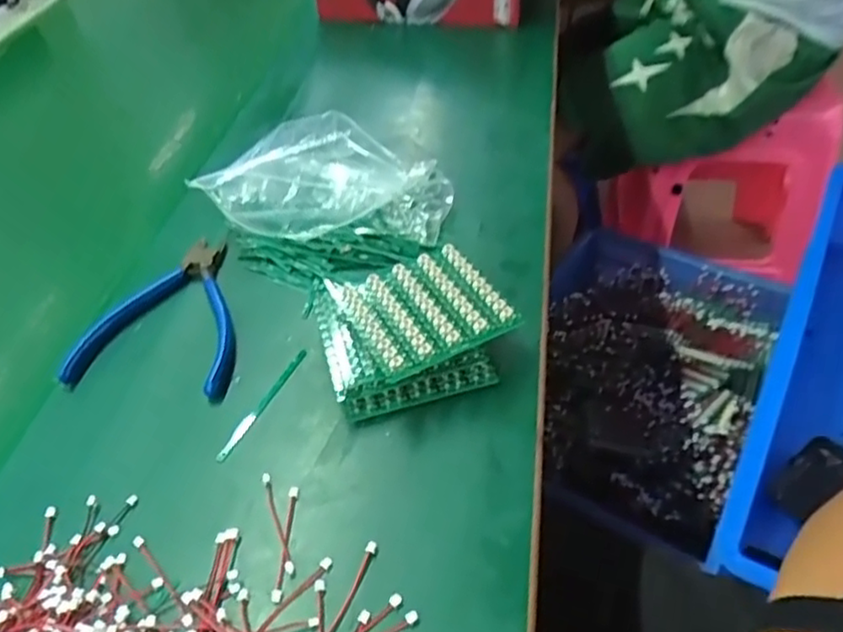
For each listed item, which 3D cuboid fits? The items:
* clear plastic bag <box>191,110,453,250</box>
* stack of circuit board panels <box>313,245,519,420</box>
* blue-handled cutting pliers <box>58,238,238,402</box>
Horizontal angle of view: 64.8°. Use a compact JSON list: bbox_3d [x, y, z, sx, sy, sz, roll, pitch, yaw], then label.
[{"bbox_3d":[-0.067,-0.094,0.476,0.172,0.062,0.082,1,46,6],"label":"clear plastic bag"},{"bbox_3d":[-0.006,0.007,0.403,0.107,0.038,0.088,-14,46,-8],"label":"stack of circuit board panels"},{"bbox_3d":[-0.159,-0.004,0.440,0.102,0.015,0.128,4,46,9],"label":"blue-handled cutting pliers"}]

